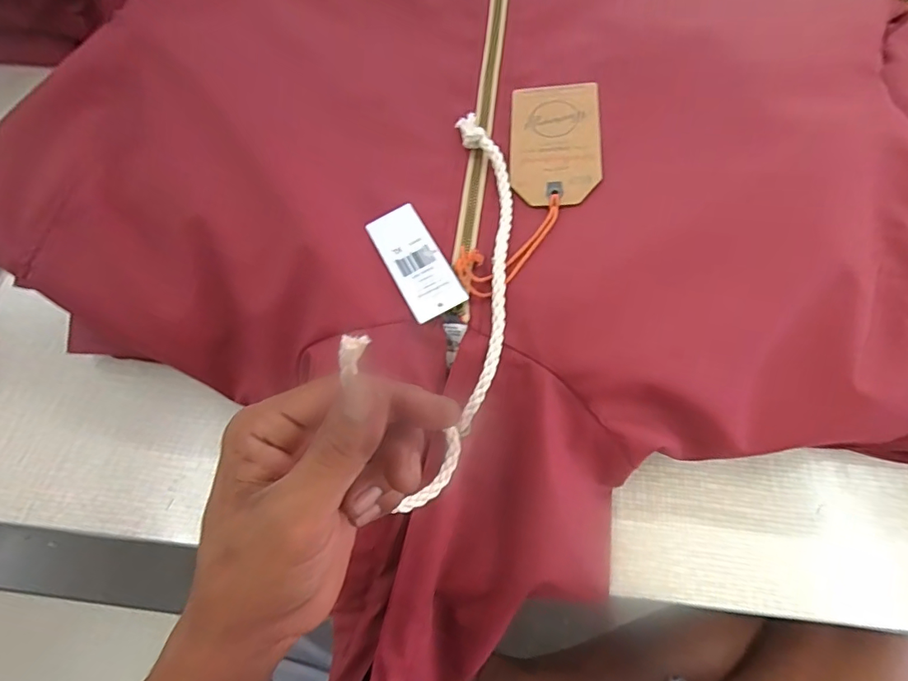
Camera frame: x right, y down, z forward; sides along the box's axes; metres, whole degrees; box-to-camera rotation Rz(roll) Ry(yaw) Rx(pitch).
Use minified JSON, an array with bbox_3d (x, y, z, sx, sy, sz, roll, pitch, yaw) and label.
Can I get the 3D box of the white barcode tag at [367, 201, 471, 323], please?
[{"bbox_3d":[-0.024,-0.049,0.301,0.033,0.004,0.080,-26,67,-10],"label":"white barcode tag"}]

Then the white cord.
[{"bbox_3d":[0.002,-0.046,0.259,0.056,0.118,0.256,7,70,6],"label":"white cord"}]

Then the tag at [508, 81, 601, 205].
[{"bbox_3d":[0.067,-0.132,0.328,0.057,0.004,0.099,0,68,10],"label":"tag"}]

